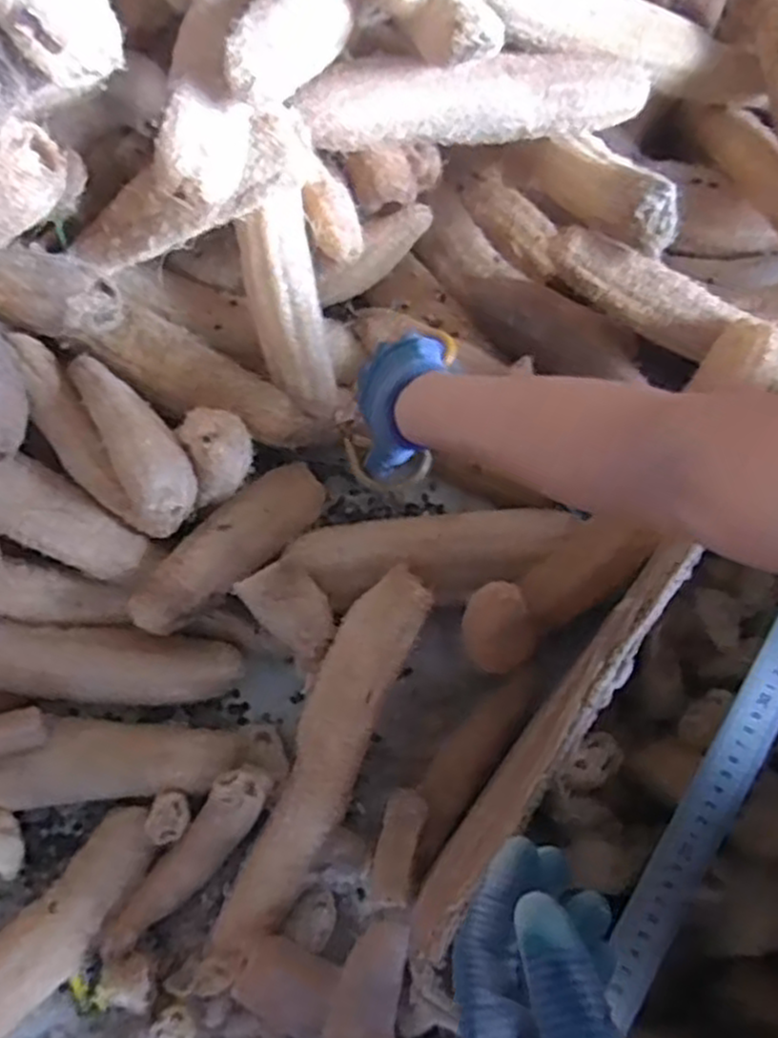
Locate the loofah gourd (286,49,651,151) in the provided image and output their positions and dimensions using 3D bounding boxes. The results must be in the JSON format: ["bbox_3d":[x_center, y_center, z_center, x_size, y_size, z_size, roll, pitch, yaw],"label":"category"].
[{"bbox_3d":[0.079,-0.392,0.694,0.332,0.073,0.067,-13,71,-3],"label":"loofah gourd"}]

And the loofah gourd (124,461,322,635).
[{"bbox_3d":[-0.143,0.022,0.721,0.061,0.053,0.222,39,59,14],"label":"loofah gourd"}]

